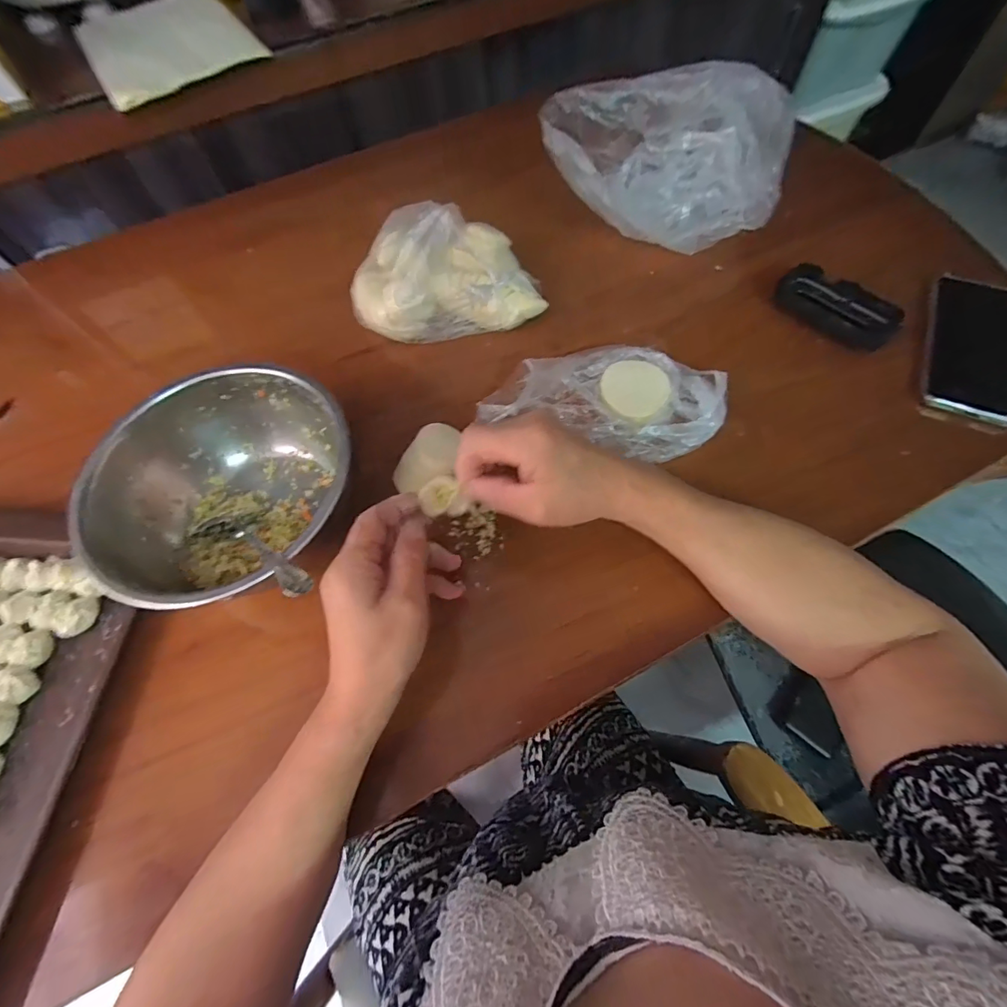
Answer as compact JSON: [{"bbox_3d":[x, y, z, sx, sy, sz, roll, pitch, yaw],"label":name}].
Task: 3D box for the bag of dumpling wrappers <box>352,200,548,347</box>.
[{"bbox_3d":[-0.057,-0.231,0.447,0.188,0.084,0.110,-1,64,1],"label":"bag of dumpling wrappers"}]

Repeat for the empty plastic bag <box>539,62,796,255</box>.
[{"bbox_3d":[0.160,-0.329,0.469,0.228,0.136,0.112,18,66,10],"label":"empty plastic bag"}]

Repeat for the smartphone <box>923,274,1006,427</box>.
[{"bbox_3d":[0.430,-0.140,0.417,0.076,0.014,0.147,16,76,18],"label":"smartphone"}]

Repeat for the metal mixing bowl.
[{"bbox_3d":[-0.208,-0.015,0.352,0.158,0.076,0.178,36,71,19],"label":"metal mixing bowl"}]

